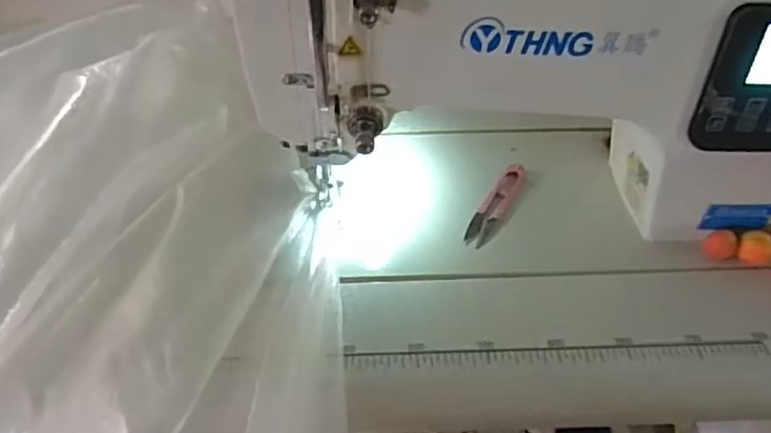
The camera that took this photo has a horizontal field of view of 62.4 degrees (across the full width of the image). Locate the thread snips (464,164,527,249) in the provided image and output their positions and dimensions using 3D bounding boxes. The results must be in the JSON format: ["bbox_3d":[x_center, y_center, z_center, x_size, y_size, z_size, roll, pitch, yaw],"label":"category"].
[{"bbox_3d":[0.099,-0.011,0.565,0.024,0.010,0.100,24,52,20],"label":"thread snips"}]

